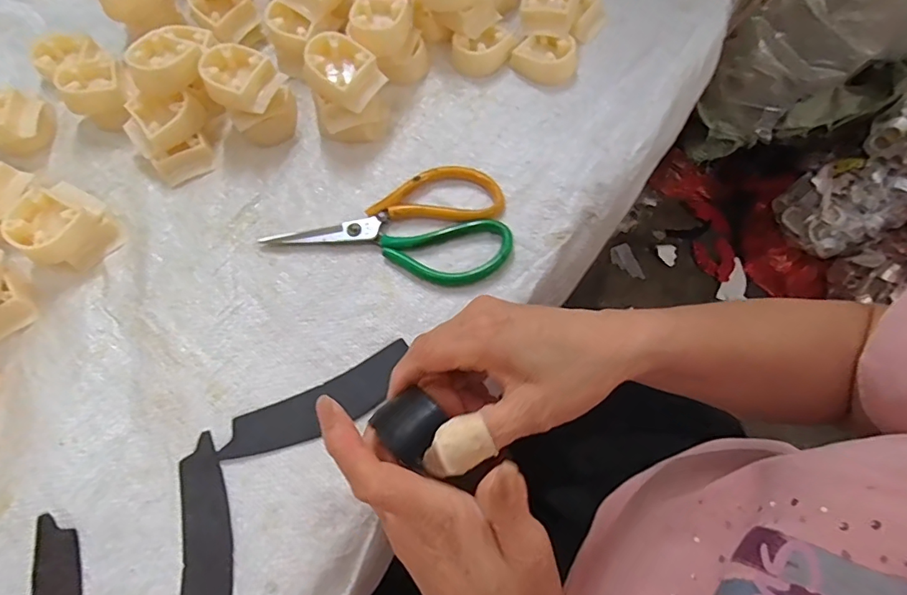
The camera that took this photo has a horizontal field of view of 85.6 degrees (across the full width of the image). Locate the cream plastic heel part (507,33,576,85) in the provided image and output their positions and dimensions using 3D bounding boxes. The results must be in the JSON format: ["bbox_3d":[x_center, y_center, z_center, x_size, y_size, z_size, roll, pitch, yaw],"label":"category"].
[{"bbox_3d":[0.082,-0.218,0.445,0.057,0.019,0.043,18,70,9],"label":"cream plastic heel part"}]

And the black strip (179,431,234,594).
[{"bbox_3d":[-0.157,0.167,0.307,0.035,0.004,0.151,-11,69,-2],"label":"black strip"}]

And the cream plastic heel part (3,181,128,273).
[{"bbox_3d":[-0.305,-0.055,0.382,0.064,0.038,0.056,-39,72,-13],"label":"cream plastic heel part"}]

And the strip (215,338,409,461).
[{"bbox_3d":[-0.094,0.076,0.344,0.138,0.004,0.035,-25,70,-8],"label":"strip"}]

